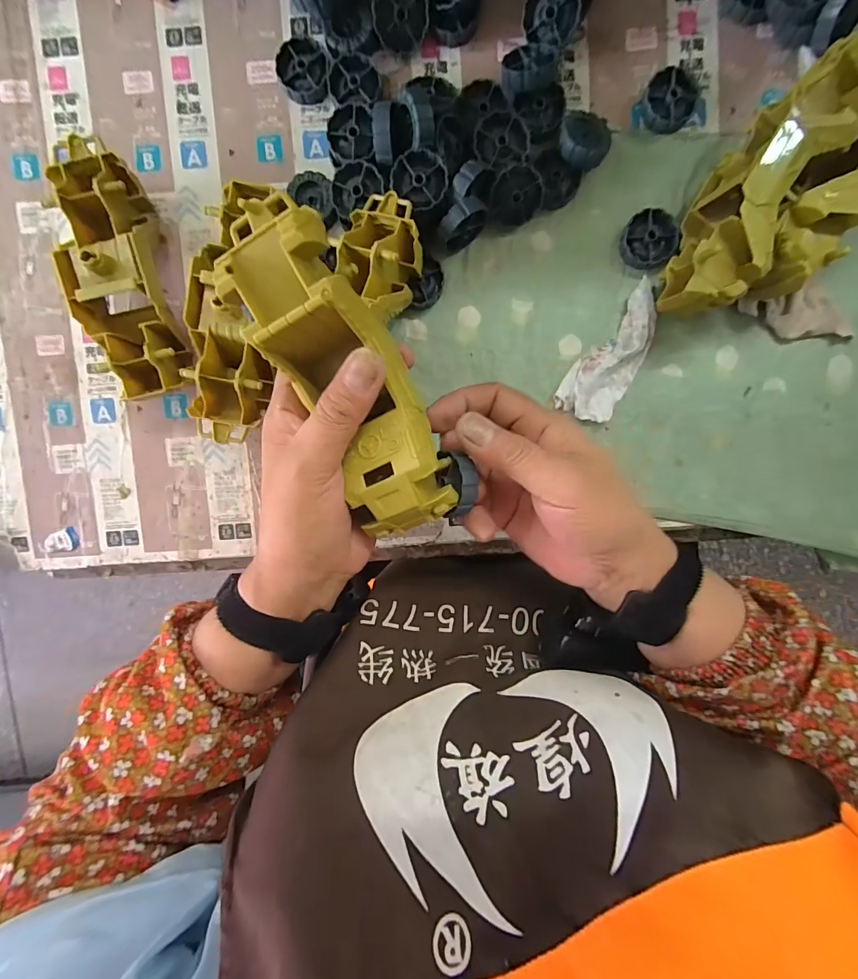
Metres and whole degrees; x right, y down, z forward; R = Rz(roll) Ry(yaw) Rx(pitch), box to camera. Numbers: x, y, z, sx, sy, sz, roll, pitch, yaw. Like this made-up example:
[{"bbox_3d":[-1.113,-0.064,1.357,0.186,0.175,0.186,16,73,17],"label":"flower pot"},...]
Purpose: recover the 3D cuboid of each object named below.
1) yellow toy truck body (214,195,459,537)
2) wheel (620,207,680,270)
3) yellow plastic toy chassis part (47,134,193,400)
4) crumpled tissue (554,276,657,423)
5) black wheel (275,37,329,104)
[{"bbox_3d":[-0.042,-0.058,0.208,0.058,0.052,0.167,-26,103,5],"label":"yellow toy truck body"},{"bbox_3d":[0.165,-0.187,0.311,0.039,0.013,0.040,0,95,3],"label":"wheel"},{"bbox_3d":[-0.221,-0.157,0.304,0.061,0.050,0.178,-11,95,4],"label":"yellow plastic toy chassis part"},{"bbox_3d":[0.144,-0.104,0.317,0.045,0.019,0.109,31,96,0],"label":"crumpled tissue"},{"bbox_3d":[-0.093,-0.310,0.309,0.036,0.012,0.038,0,95,3],"label":"black wheel"}]

